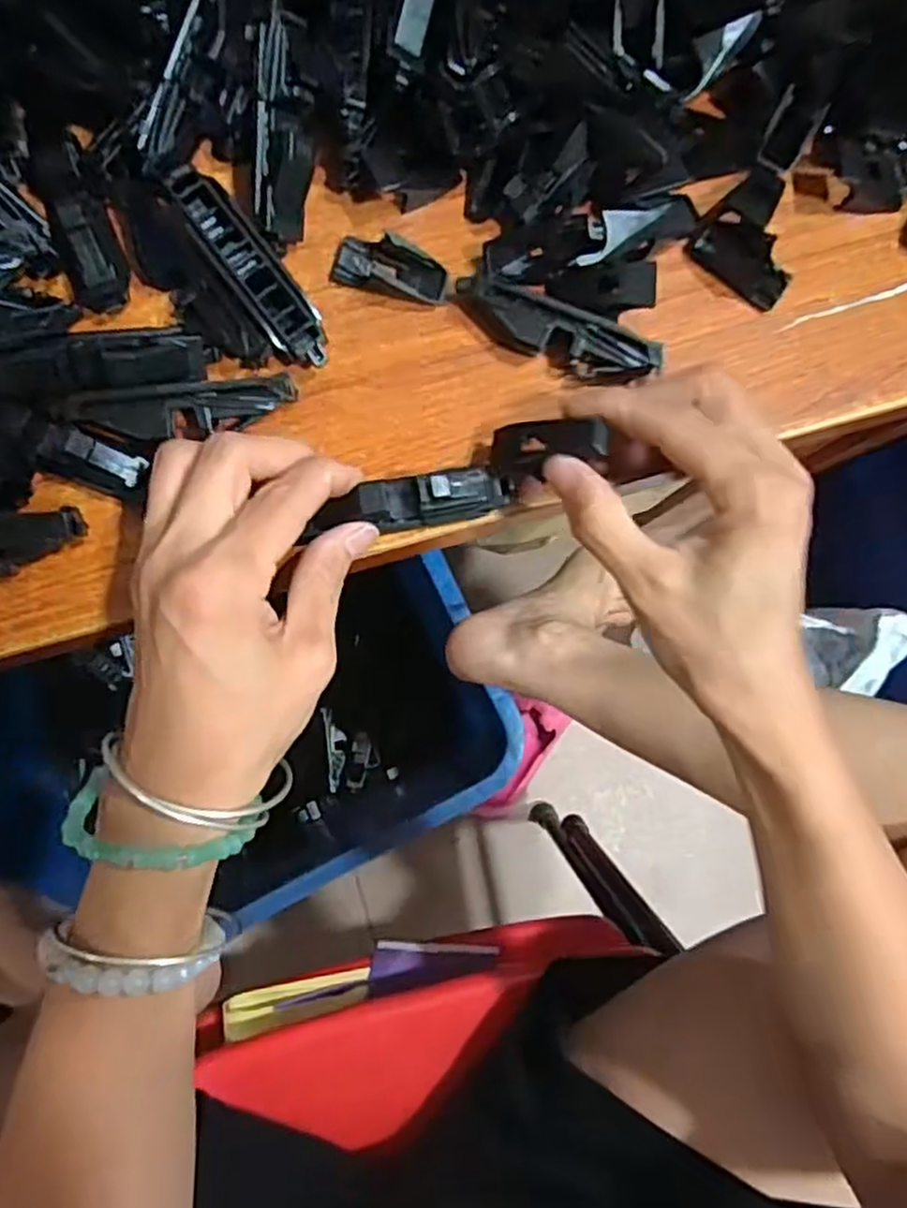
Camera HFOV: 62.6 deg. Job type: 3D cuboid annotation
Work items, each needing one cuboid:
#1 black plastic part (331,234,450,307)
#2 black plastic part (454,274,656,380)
[{"bbox_3d":[-0.023,-0.128,0.281,0.042,0.010,0.019,14,82,-4],"label":"black plastic part"},{"bbox_3d":[0.038,-0.101,0.280,0.077,0.018,0.015,22,82,-3],"label":"black plastic part"}]

